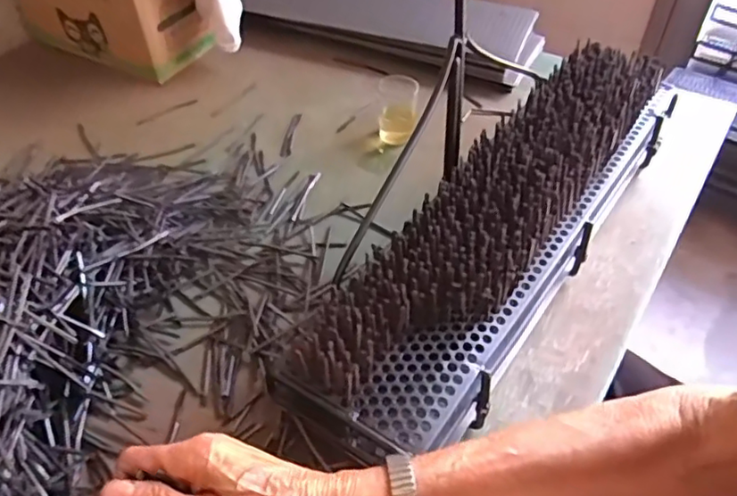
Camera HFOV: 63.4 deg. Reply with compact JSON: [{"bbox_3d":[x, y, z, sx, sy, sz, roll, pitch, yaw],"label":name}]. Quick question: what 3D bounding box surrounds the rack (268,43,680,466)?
[{"bbox_3d":[0.150,-0.022,0.621,0.141,0.120,0.582,28,52,25],"label":"rack"}]

